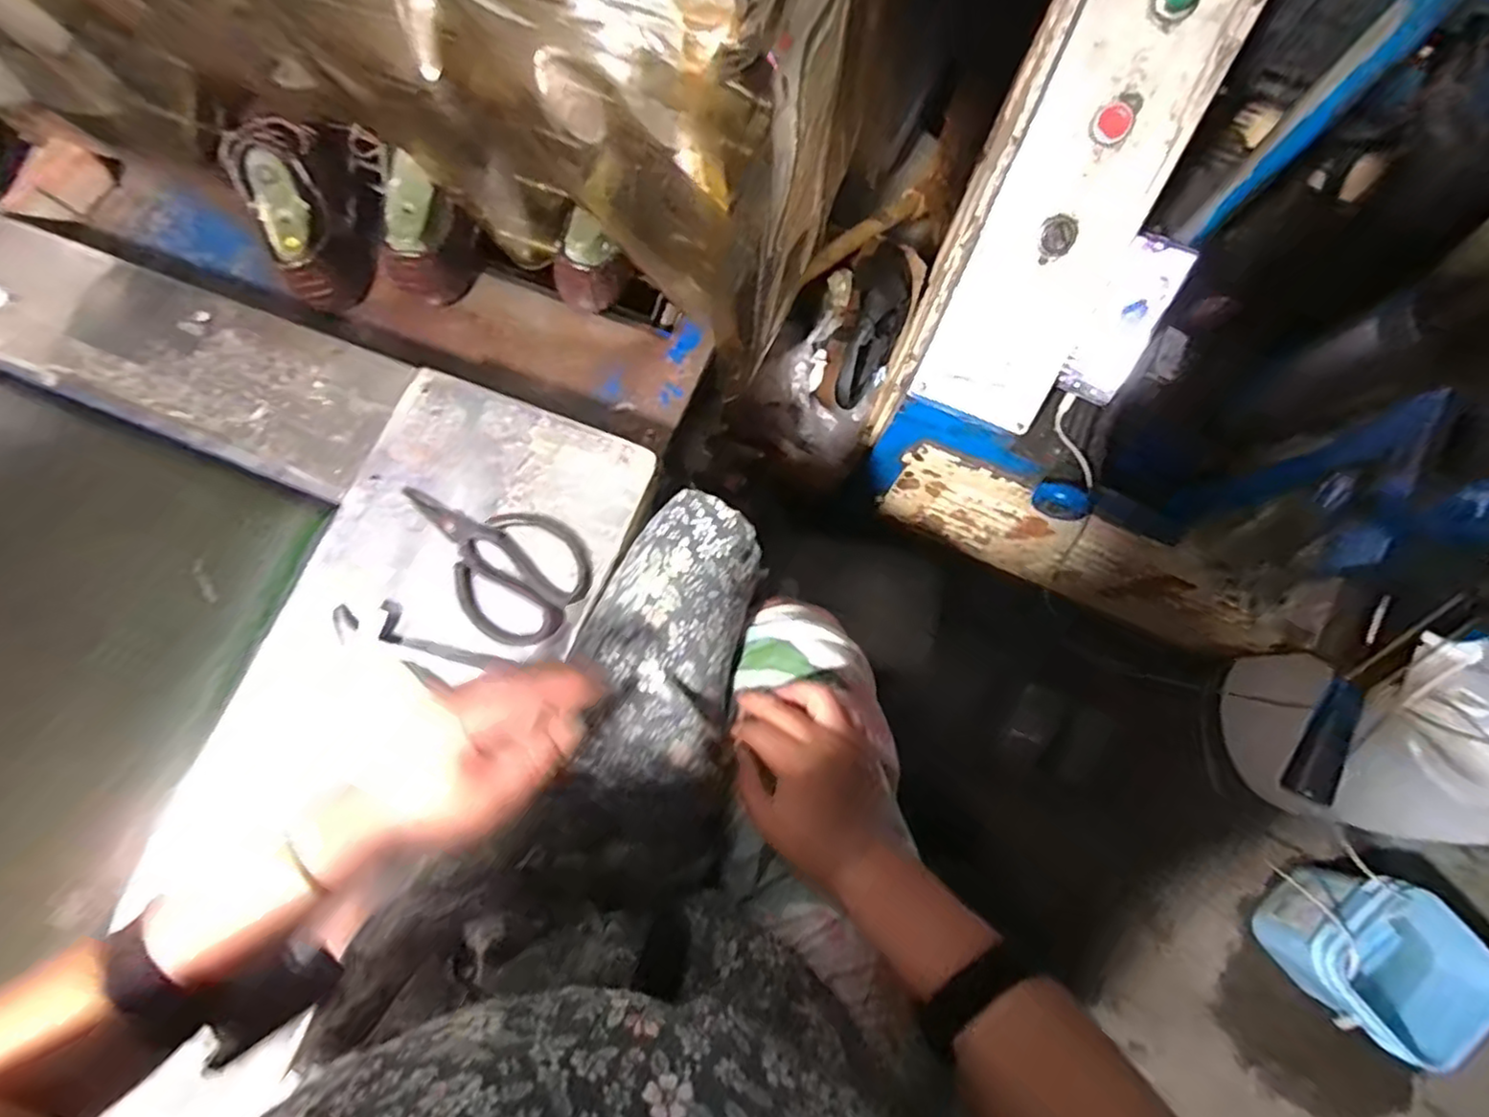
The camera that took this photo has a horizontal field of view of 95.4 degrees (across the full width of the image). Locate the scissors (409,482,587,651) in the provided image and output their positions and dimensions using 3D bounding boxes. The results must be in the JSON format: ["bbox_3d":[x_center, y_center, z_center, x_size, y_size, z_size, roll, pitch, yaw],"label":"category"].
[{"bbox_3d":[-0.199,-0.006,0.533,0.157,0.013,0.098,38,81,7],"label":"scissors"}]

